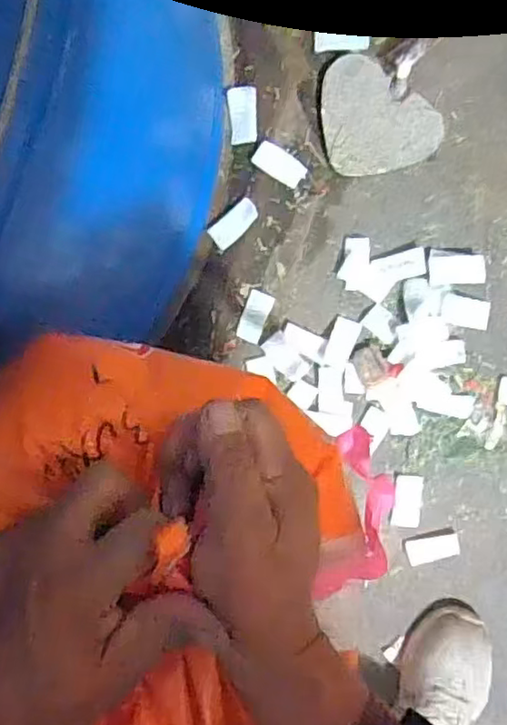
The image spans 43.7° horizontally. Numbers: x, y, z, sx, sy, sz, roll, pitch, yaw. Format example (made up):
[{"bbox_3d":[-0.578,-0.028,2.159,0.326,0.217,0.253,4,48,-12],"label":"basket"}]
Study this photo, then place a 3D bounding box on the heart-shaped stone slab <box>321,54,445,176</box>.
[{"bbox_3d":[0.161,-0.319,0.807,0.143,0.017,0.143,-9,94,7],"label":"heart-shaped stone slab"}]

